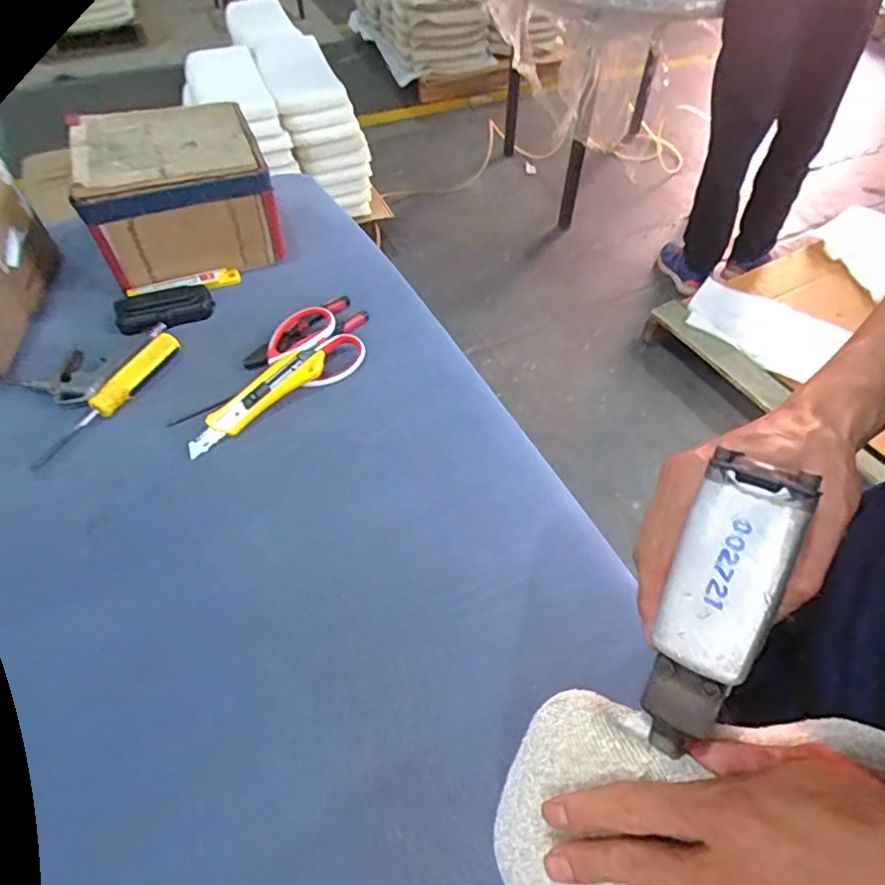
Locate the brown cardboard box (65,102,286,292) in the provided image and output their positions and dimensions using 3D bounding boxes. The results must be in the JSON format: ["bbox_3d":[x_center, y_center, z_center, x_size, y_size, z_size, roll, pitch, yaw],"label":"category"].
[{"bbox_3d":[-0.330,-0.319,0.727,0.209,0.122,0.218,-14,54,-13],"label":"brown cardboard box"}]

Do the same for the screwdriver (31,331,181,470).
[{"bbox_3d":[-0.348,-0.052,0.590,0.035,0.023,0.188,26,55,17],"label":"screwdriver"}]

